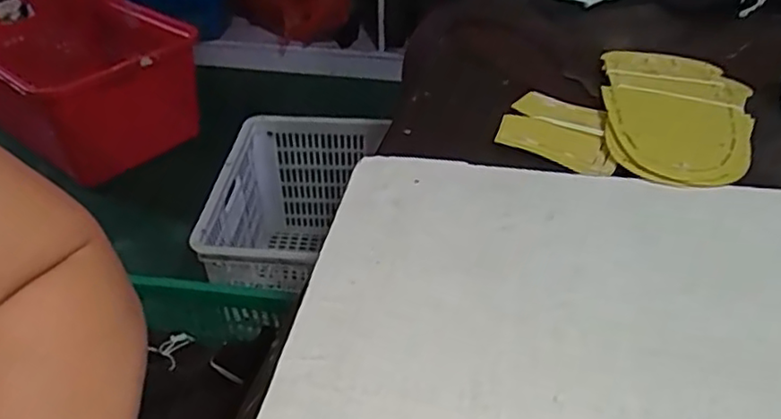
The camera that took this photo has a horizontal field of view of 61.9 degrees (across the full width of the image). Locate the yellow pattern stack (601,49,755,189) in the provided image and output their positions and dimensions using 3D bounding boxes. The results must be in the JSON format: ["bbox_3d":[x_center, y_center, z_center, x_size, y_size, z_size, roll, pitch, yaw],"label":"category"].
[{"bbox_3d":[0.205,-0.072,0.476,0.106,0.014,0.173,15,40,18],"label":"yellow pattern stack"}]

